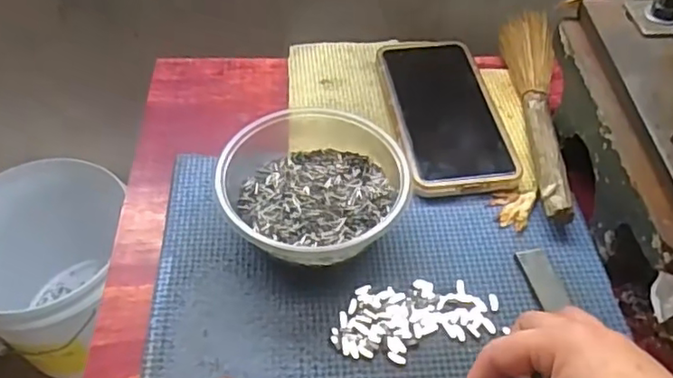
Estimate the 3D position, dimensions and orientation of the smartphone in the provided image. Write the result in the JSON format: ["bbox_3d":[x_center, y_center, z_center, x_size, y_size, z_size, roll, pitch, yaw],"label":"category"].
[{"bbox_3d":[0.080,-0.060,0.456,0.078,0.007,0.156,-4,50,-5],"label":"smartphone"}]

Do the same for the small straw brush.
[{"bbox_3d":[0.150,-0.069,0.461,0.037,0.023,0.229,7,50,4],"label":"small straw brush"}]

